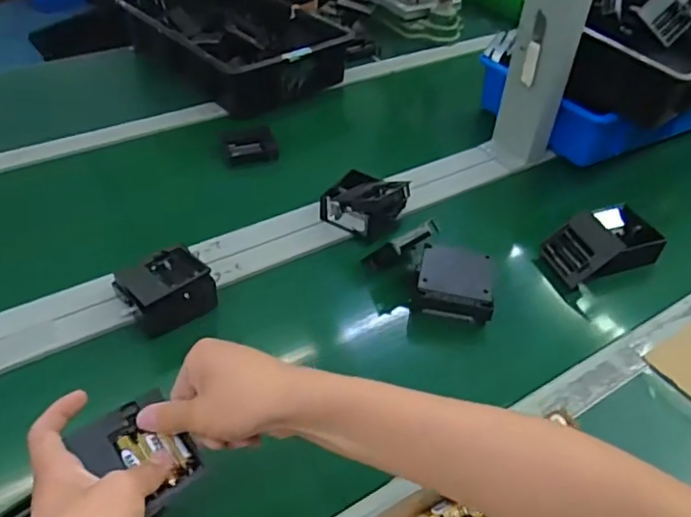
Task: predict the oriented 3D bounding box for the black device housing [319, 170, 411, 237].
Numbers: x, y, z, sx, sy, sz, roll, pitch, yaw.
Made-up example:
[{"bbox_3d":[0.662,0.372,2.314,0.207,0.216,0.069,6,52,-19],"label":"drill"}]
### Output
[{"bbox_3d":[0.028,-0.078,0.780,0.098,0.065,0.089,26,46,23],"label":"black device housing"}]

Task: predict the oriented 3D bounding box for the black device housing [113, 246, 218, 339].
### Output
[{"bbox_3d":[-0.197,0.033,0.645,0.091,0.051,0.080,-22,48,-26],"label":"black device housing"}]

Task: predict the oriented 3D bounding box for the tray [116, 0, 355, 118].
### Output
[{"bbox_3d":[-0.207,-0.423,1.133,0.284,0.101,0.398,-28,51,-31],"label":"tray"}]

